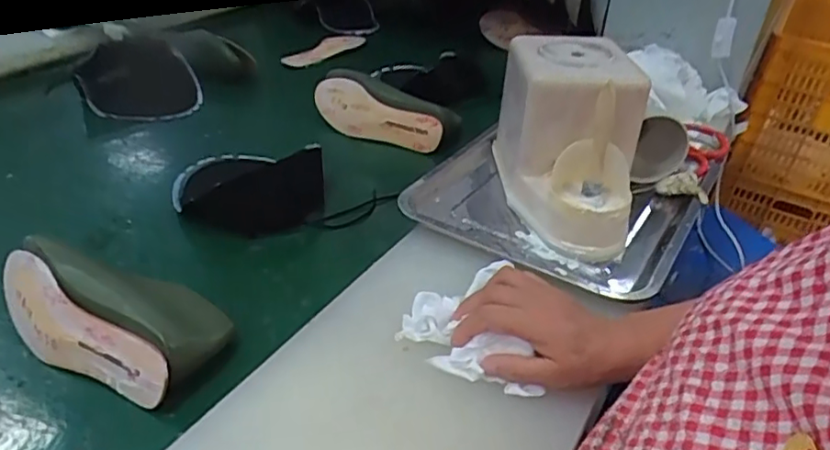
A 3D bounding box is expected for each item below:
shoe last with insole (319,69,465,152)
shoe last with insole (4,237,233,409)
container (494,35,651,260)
[{"bbox_3d":[-0.043,-0.177,0.928,0.236,0.071,0.090,18,37,19],"label":"shoe last with insole"},{"bbox_3d":[-0.288,0.078,0.567,0.234,0.073,0.112,17,37,17],"label":"shoe last with insole"},{"bbox_3d":[0.166,-0.098,0.661,0.150,0.155,0.217,9,35,7],"label":"container"}]

